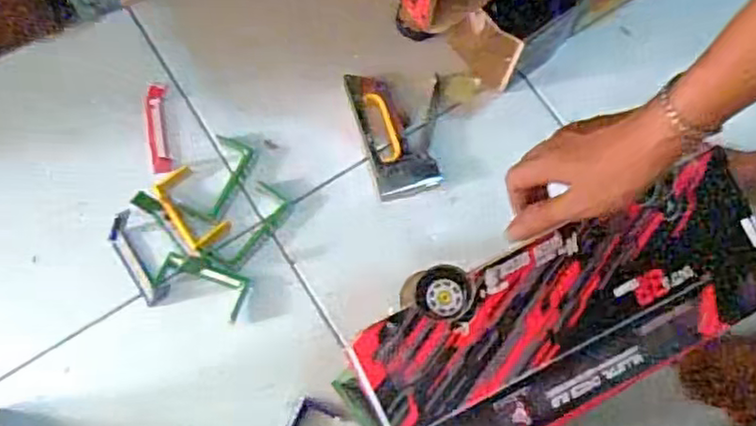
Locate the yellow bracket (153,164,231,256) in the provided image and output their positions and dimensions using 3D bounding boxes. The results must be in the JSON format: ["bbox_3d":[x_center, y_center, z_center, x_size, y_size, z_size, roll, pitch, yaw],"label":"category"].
[{"bbox_3d":[-0.233,-0.007,0.815,0.057,0.026,0.113,-35,77,-12],"label":"yellow bracket"}]

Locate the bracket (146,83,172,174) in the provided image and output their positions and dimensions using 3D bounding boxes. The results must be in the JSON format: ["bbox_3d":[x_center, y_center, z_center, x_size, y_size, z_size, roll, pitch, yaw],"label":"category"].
[{"bbox_3d":[-0.280,-0.109,0.846,0.026,0.031,0.116,-9,73,-4],"label":"bracket"}]

